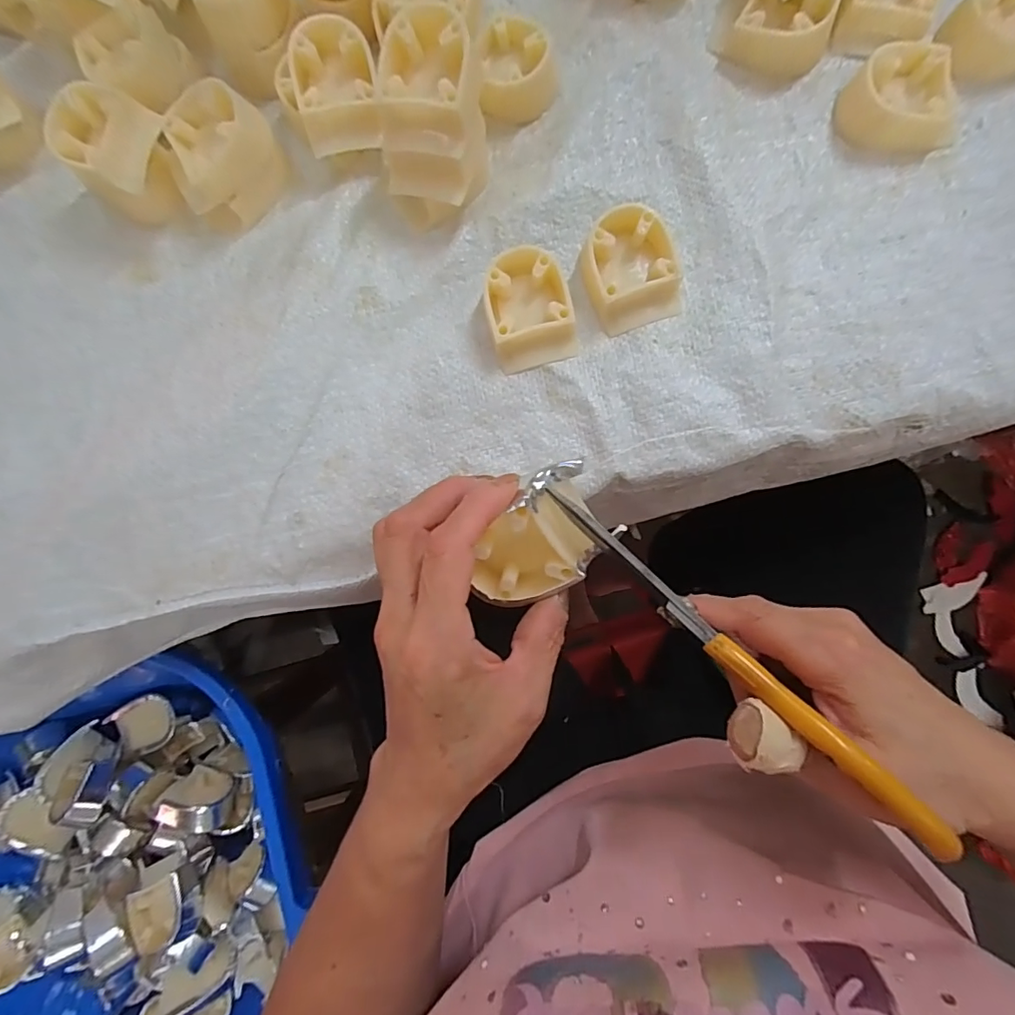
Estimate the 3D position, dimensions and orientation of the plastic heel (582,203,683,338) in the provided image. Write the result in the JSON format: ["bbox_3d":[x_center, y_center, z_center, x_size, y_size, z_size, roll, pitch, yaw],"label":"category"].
[{"bbox_3d":[0.067,-0.131,0.274,0.049,0.020,0.056,-16,84,3],"label":"plastic heel"}]

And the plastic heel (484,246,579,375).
[{"bbox_3d":[0.012,-0.110,0.276,0.045,0.022,0.057,-14,84,3],"label":"plastic heel"}]

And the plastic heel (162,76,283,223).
[{"bbox_3d":[-0.164,-0.203,0.288,0.056,0.039,0.058,5,85,5],"label":"plastic heel"}]

